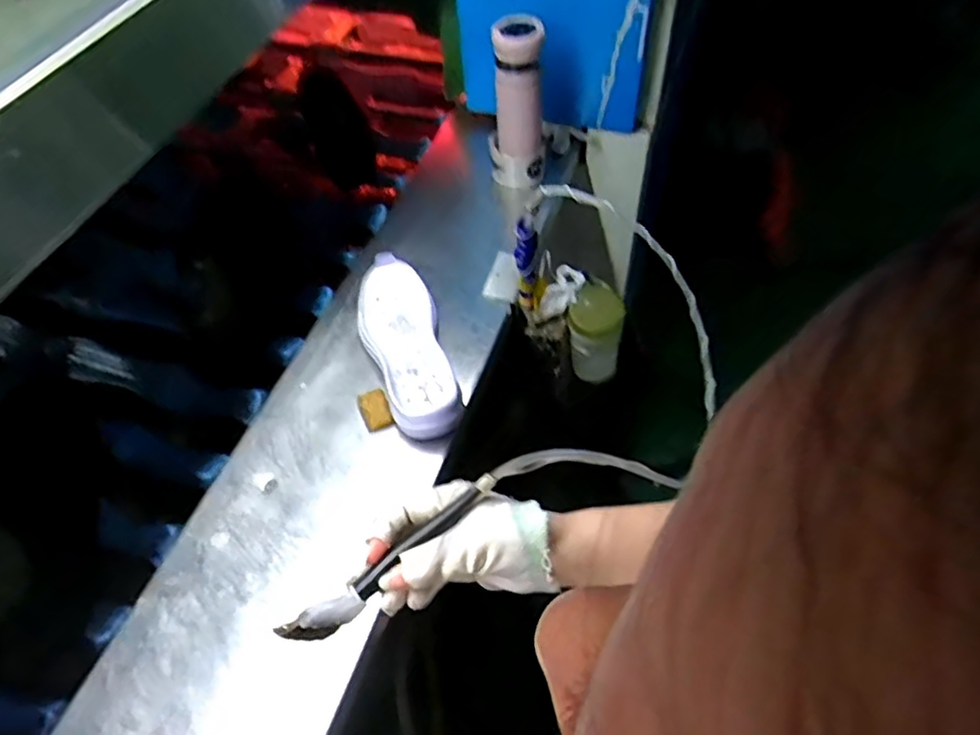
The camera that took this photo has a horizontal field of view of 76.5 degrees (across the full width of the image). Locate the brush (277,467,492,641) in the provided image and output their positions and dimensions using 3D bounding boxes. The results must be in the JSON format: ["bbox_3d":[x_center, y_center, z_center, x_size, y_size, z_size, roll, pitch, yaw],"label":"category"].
[{"bbox_3d":[-0.061,0.122,0.401,0.160,0.025,0.016,-39,60,-9],"label":"brush"}]

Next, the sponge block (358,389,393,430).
[{"bbox_3d":[-0.137,0.050,0.742,0.032,0.015,0.048,-18,53,-9],"label":"sponge block"}]

